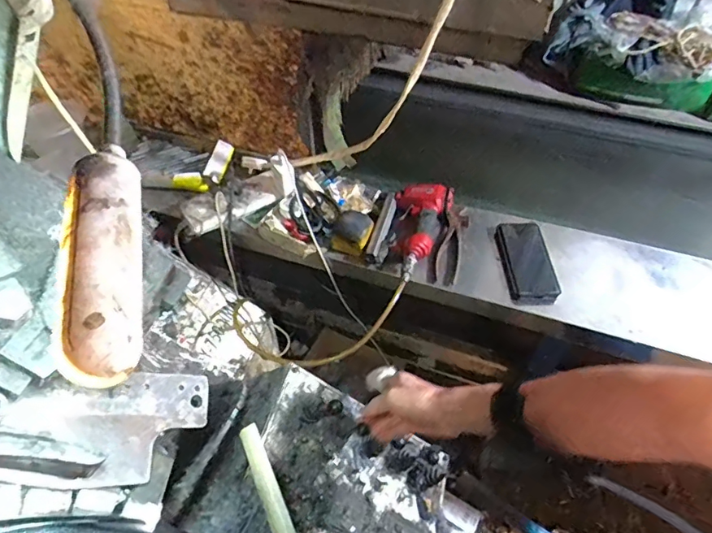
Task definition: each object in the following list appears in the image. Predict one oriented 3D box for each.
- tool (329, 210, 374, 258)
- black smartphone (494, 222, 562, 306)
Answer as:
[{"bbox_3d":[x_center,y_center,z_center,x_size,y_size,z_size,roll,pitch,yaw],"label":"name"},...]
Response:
[{"bbox_3d":[-0.006,-0.068,0.937,0.078,0.052,0.081,12,52,10],"label":"tool"},{"bbox_3d":[0.331,-0.008,0.941,0.093,0.019,0.208,-2,51,-1],"label":"black smartphone"}]

